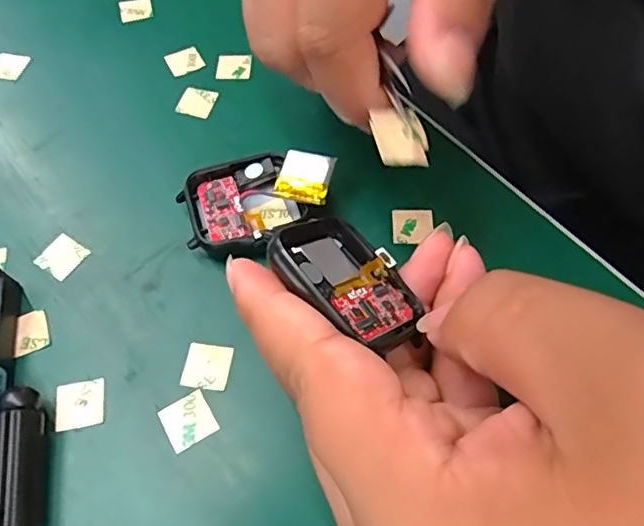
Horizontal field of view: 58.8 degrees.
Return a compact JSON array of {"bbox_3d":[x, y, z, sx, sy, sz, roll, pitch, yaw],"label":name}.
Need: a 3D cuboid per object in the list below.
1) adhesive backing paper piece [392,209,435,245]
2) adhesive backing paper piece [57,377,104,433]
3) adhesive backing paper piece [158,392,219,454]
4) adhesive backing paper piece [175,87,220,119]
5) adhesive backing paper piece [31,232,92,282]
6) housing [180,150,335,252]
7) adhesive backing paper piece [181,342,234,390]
[{"bbox_3d":[0.035,-0.014,0.219,0.016,0.004,0.014,-1,64,1],"label":"adhesive backing paper piece"},{"bbox_3d":[-0.079,0.046,0.186,0.015,0.004,0.015,-10,61,-3],"label":"adhesive backing paper piece"},{"bbox_3d":[-0.043,0.050,0.183,0.015,0.004,0.015,-28,65,-14],"label":"adhesive backing paper piece"},{"bbox_3d":[-0.055,-0.071,0.253,0.016,0.004,0.015,15,67,7],"label":"adhesive backing paper piece"},{"bbox_3d":[-0.098,-0.003,0.213,0.015,0.004,0.015,30,64,16],"label":"adhesive backing paper piece"},{"bbox_3d":[-0.023,-0.023,0.216,0.055,0.017,0.038,-14,61,-8],"label":"housing"},{"bbox_3d":[-0.038,0.035,0.192,0.015,0.004,0.015,7,61,5],"label":"adhesive backing paper piece"}]

